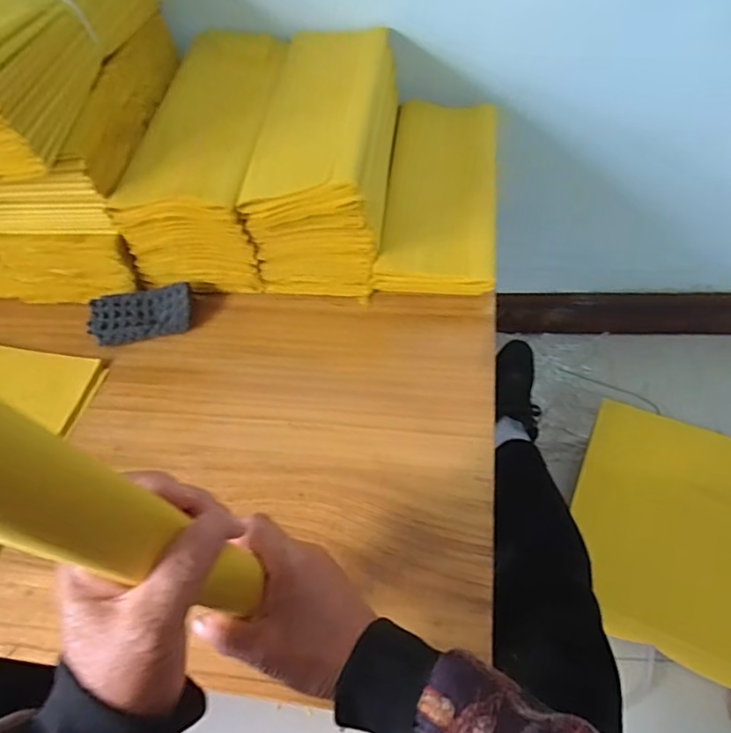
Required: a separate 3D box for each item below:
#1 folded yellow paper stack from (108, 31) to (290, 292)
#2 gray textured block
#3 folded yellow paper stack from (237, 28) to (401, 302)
[{"bbox_3d":[-0.171,-0.253,0.645,0.135,0.120,0.323,2,55,7],"label":"folded yellow paper stack"},{"bbox_3d":[-0.239,-0.056,0.582,0.104,0.031,0.053,-14,55,-5],"label":"gray textured block"},{"bbox_3d":[-0.037,-0.248,0.627,0.131,0.138,0.318,3,55,7],"label":"folded yellow paper stack"}]

